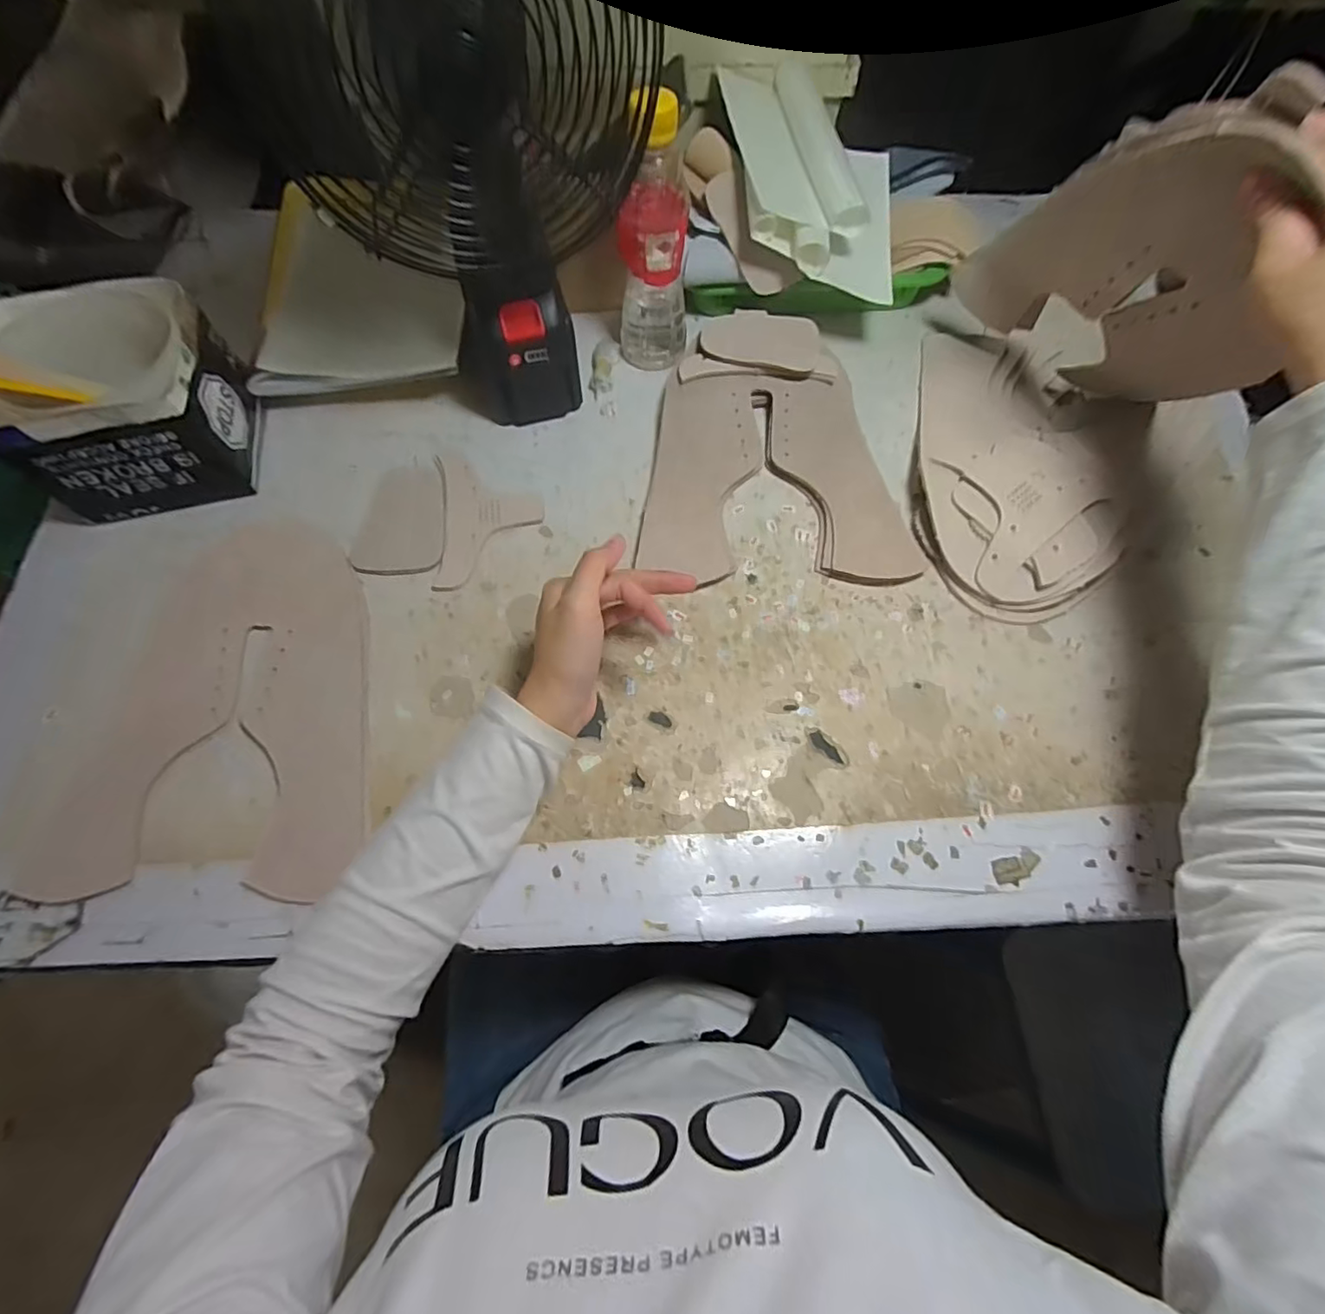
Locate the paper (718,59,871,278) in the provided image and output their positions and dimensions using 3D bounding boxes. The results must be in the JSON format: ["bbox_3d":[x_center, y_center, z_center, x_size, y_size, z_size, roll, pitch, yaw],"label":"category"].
[{"bbox_3d":[0.106,-0.426,0.505,0.091,0.040,0.222,-7,67,-3],"label":"paper"}]

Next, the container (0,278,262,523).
[{"bbox_3d":[-0.401,-0.194,0.453,0.139,0.098,0.137,-11,68,-5],"label":"container"}]

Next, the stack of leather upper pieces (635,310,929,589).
[{"bbox_3d":[0.087,-0.177,0.488,0.211,0.034,0.250,-1,67,-1],"label":"stack of leather upper pieces"}]

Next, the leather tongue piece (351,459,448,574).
[{"bbox_3d":[-0.206,-0.113,0.473,0.066,0.004,0.103,-1,67,-1],"label":"leather tongue piece"}]

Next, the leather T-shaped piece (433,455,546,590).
[{"bbox_3d":[-0.138,-0.114,0.476,0.082,0.005,0.124,-6,67,-3],"label":"leather T-shaped piece"}]

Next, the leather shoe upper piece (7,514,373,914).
[{"bbox_3d":[-0.291,0.021,0.413,0.193,0.009,0.268,1,67,0],"label":"leather shoe upper piece"}]

